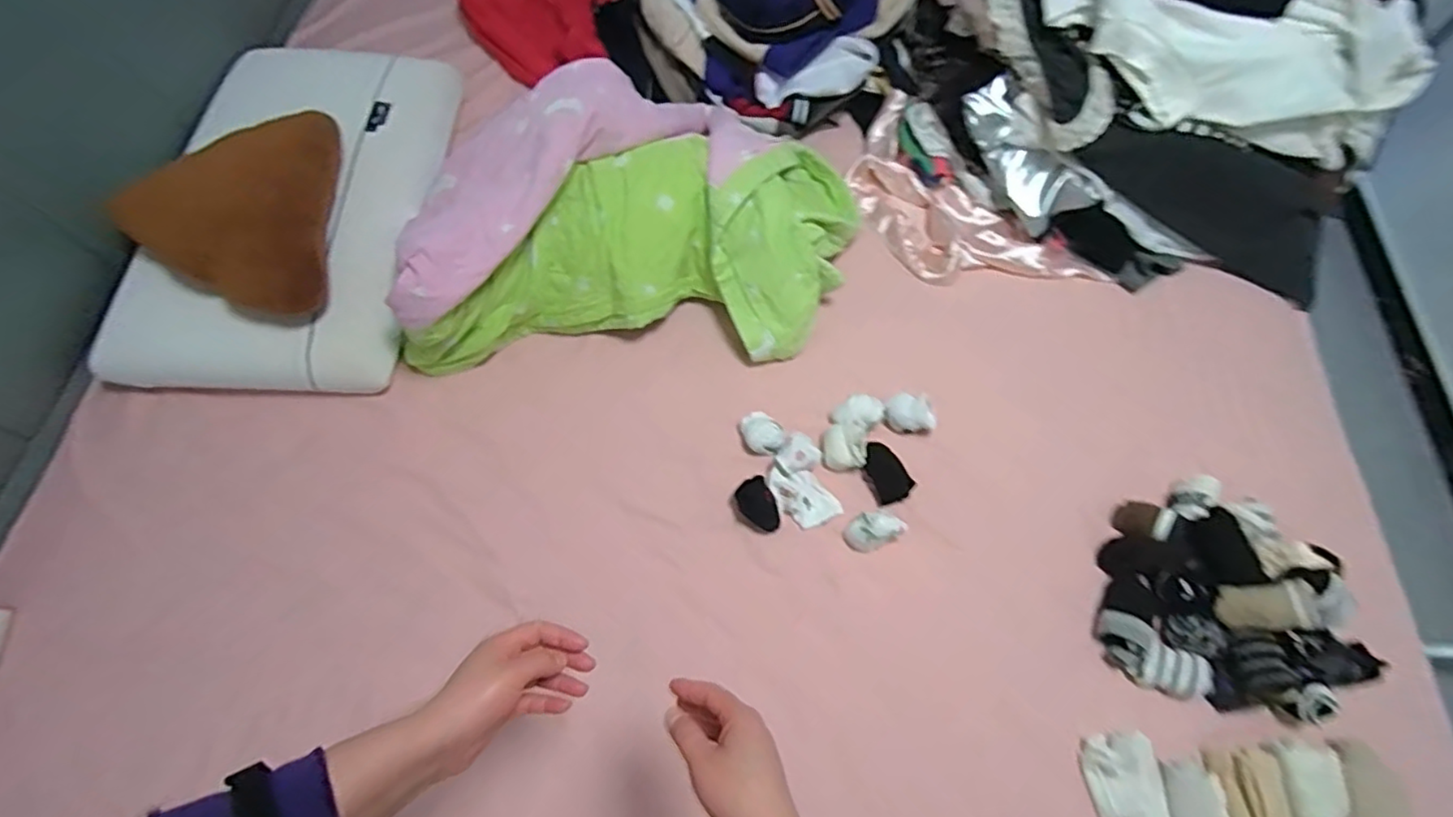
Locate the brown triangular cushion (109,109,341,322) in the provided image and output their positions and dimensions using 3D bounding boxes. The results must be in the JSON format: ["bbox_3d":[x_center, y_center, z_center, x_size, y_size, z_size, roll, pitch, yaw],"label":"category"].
[{"bbox_3d":[-0.657,-0.278,0.924,0.263,0.134,0.312,41,68,15],"label":"brown triangular cushion"}]

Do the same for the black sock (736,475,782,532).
[{"bbox_3d":[0.047,0.141,0.912,0.052,0.042,0.076,-28,67,-15],"label":"black sock"}]

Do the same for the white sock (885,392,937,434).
[{"bbox_3d":[0.284,0.008,0.968,0.081,0.054,0.058,9,64,0],"label":"white sock"}]

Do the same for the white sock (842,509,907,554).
[{"bbox_3d":[0.208,0.172,0.890,0.072,0.080,0.046,-11,67,-3],"label":"white sock"}]

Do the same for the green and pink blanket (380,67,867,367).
[{"bbox_3d":[-0.119,-0.298,1.003,0.699,0.250,0.416,-2,64,-5],"label":"green and pink blanket"}]

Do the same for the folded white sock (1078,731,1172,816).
[{"bbox_3d":[0.493,0.464,0.777,0.093,0.016,0.107,-2,64,-5],"label":"folded white sock"}]

